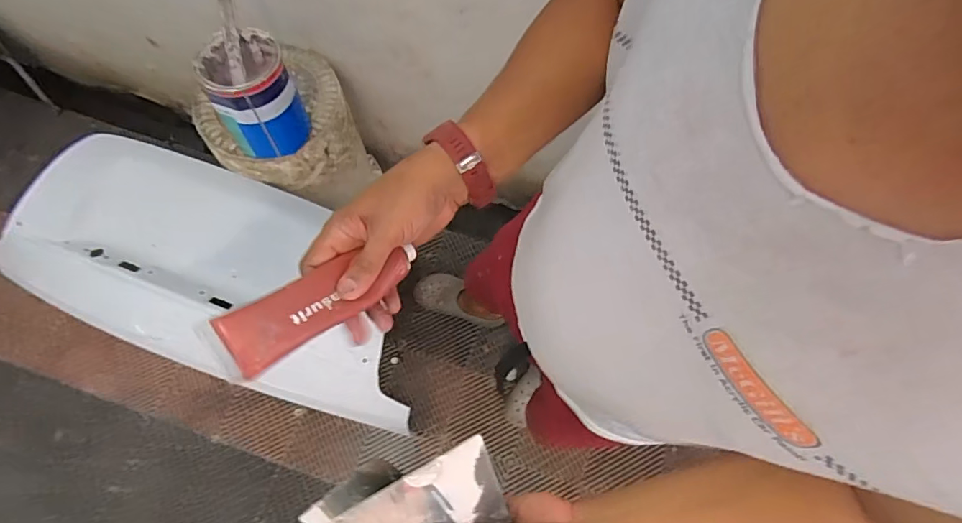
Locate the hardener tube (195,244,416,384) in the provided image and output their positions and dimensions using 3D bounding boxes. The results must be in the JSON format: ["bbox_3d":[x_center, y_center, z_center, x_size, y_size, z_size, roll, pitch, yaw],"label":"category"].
[{"bbox_3d":[-0.123,0.031,0.395,0.170,0.017,0.049,-28,73,-33],"label":"hardener tube"}]

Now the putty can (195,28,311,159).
[{"bbox_3d":[-0.461,-0.336,1.028,0.158,0.190,0.161,-28,74,-9],"label":"putty can"}]

